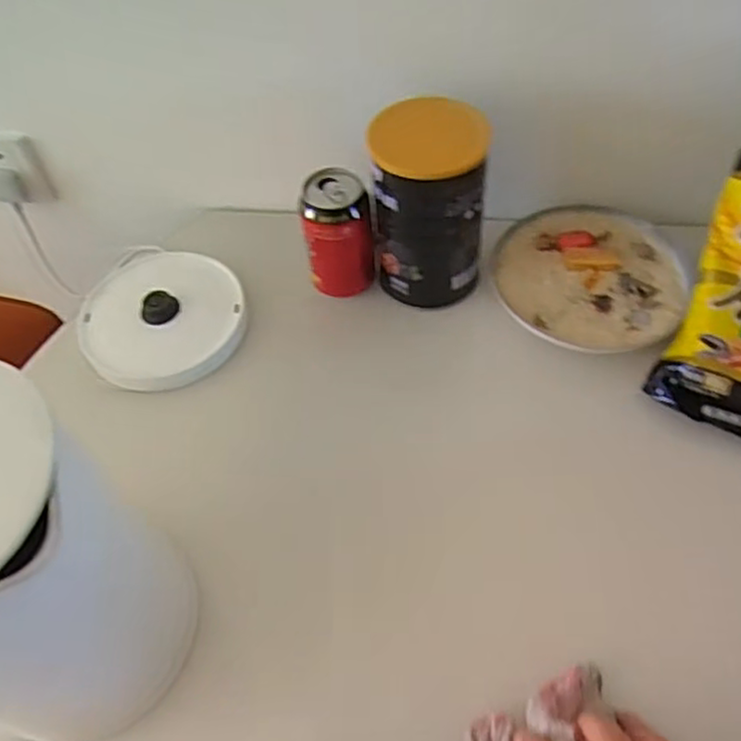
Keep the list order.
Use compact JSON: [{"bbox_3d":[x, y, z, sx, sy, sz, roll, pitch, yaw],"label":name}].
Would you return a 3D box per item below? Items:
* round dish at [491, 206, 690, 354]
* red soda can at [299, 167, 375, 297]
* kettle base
[{"bbox_3d":[0.200,-0.088,0.629,0.166,0.012,0.164,-2,55,3],"label":"round dish"},{"bbox_3d":[-0.026,-0.123,0.627,0.067,0.105,0.059,-2,55,3],"label":"red soda can"},{"bbox_3d":[-0.196,-0.049,0.645,0.160,0.030,0.152,-2,55,3],"label":"kettle base"}]

